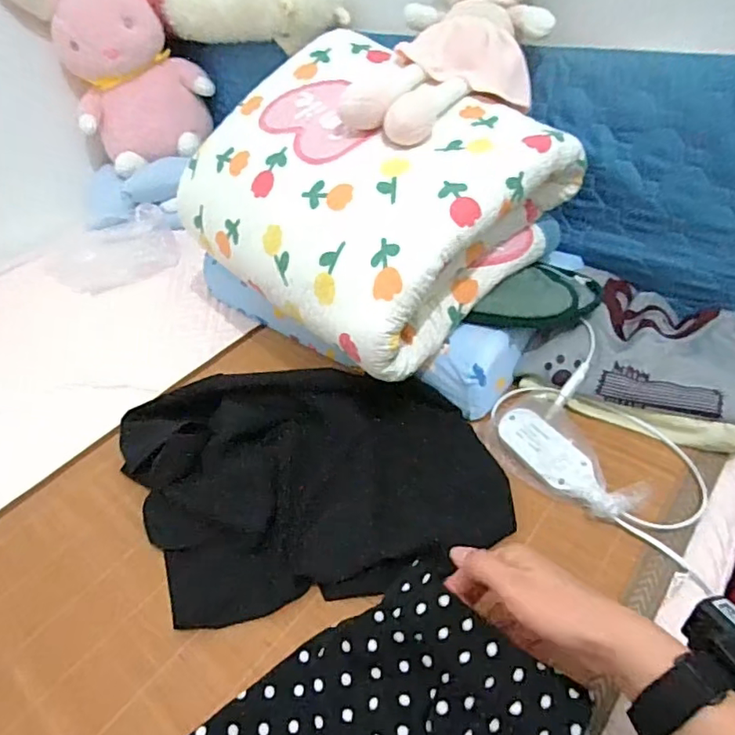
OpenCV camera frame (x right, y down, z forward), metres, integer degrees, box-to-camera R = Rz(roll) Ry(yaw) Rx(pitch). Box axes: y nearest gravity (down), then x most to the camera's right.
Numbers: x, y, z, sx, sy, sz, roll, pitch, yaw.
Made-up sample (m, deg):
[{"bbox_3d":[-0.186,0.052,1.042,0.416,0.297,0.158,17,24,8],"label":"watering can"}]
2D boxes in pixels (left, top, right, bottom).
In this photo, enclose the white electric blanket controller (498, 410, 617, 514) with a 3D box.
[{"bbox_3d":[0.194,0.095,0.570,0.046,0.025,0.146,-44,51,-5],"label":"white electric blanket controller"}]

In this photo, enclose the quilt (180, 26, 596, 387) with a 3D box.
[{"bbox_3d":[0.002,-0.222,0.668,0.334,0.212,0.371,-36,50,-28],"label":"quilt"}]

